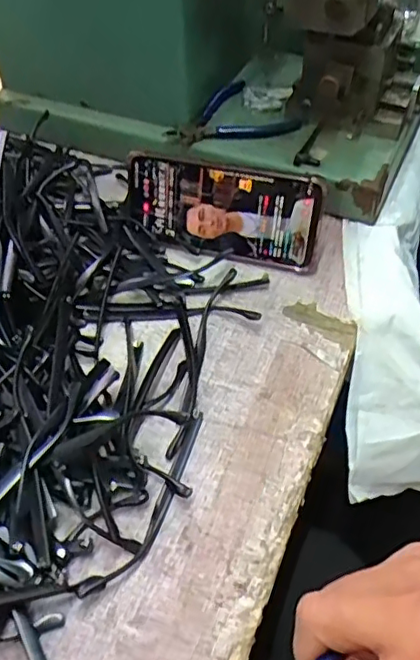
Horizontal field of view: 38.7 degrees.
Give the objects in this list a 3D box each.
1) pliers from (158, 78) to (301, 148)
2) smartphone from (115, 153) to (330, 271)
[{"bbox_3d":[0.015,-0.215,0.584,0.120,0.024,0.089,-12,50,-6],"label":"pliers"},{"bbox_3d":[0.008,-0.098,0.491,0.165,0.080,0.009,12,34,10],"label":"smartphone"}]

